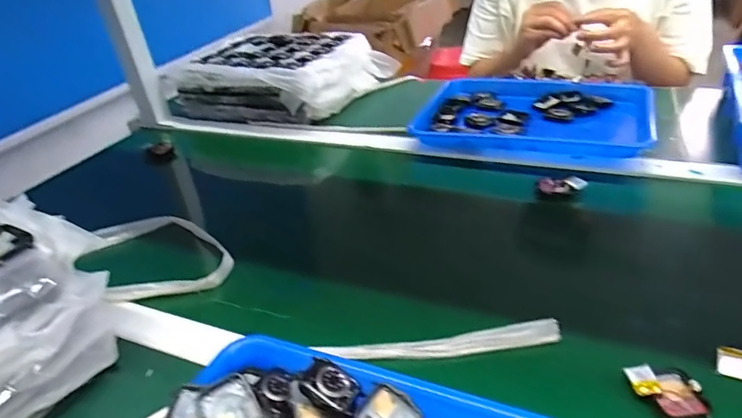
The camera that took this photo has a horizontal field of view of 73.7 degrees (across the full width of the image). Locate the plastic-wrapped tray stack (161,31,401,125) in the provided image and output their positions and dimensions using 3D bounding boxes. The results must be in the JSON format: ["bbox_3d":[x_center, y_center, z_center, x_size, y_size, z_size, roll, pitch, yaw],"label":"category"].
[{"bbox_3d":[-0.161,-0.269,0.970,0.322,0.100,0.293,10,37,25],"label":"plastic-wrapped tray stack"}]

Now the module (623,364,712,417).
[{"bbox_3d":[0.219,0.135,0.367,0.049,0.010,0.042,-3,33,7],"label":"module"}]

